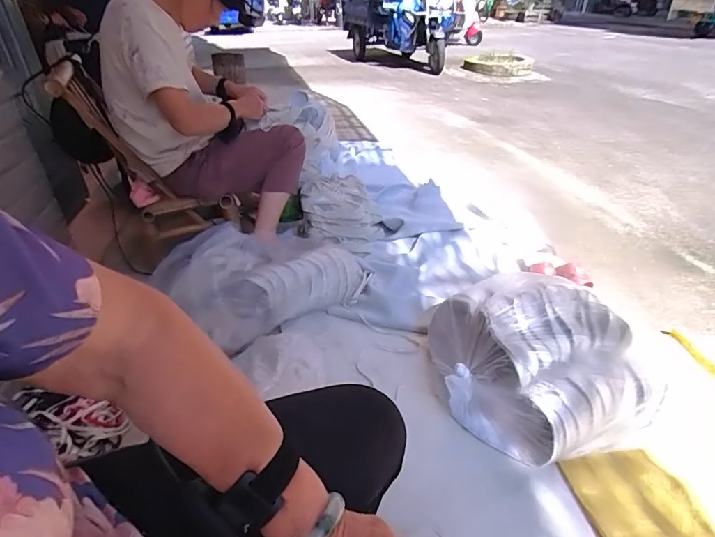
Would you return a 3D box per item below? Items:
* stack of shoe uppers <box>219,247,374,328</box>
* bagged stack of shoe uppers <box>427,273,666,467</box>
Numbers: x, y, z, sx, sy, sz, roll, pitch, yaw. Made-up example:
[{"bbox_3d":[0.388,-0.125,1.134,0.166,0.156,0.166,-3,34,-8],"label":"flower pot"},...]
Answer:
[{"bbox_3d":[-0.146,0.051,1.181,0.404,0.137,0.132,-17,37,-23],"label":"stack of shoe uppers"},{"bbox_3d":[0.375,0.191,0.967,0.395,0.219,0.424,-11,35,-16],"label":"bagged stack of shoe uppers"}]

